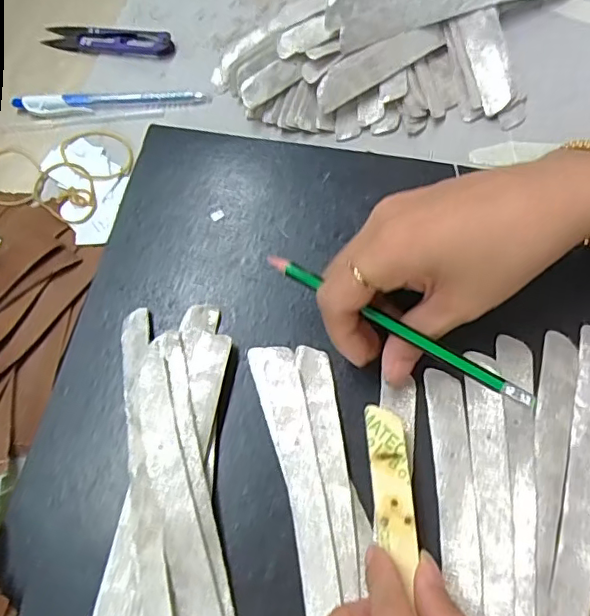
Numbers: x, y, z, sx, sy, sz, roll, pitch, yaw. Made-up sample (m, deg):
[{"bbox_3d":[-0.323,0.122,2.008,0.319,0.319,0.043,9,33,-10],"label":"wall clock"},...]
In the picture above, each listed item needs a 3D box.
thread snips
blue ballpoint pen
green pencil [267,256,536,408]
[{"bbox_3d":[-0.140,-0.198,0.413,0.099,0.010,0.021,11,72,6],"label":"thread snips"},{"bbox_3d":[-0.131,-0.144,0.393,0.134,0.009,0.015,-1,71,2],"label":"blue ballpoint pen"},{"bbox_3d":[0.048,0.009,0.269,0.140,0.005,0.007,30,75,11],"label":"green pencil"}]

